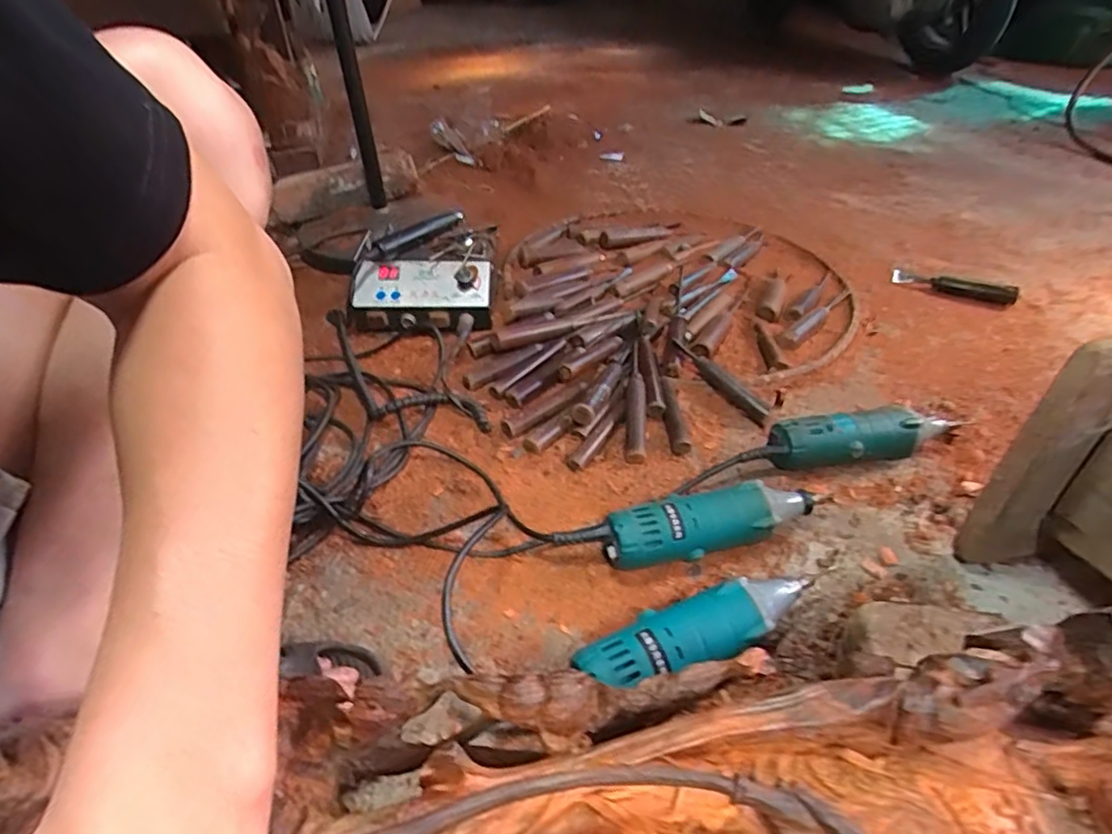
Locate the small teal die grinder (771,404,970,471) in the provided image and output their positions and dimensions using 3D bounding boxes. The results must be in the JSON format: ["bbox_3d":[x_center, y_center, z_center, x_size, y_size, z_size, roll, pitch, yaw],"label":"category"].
[{"bbox_3d":[0.320,0.022,0.636,0.216,0.057,0.052,-9,42,-11],"label":"small teal die grinder"}]

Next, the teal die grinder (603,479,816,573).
[{"bbox_3d":[0.138,0.095,0.538,0.199,0.054,0.049,-10,42,-13],"label":"teal die grinder"}]

